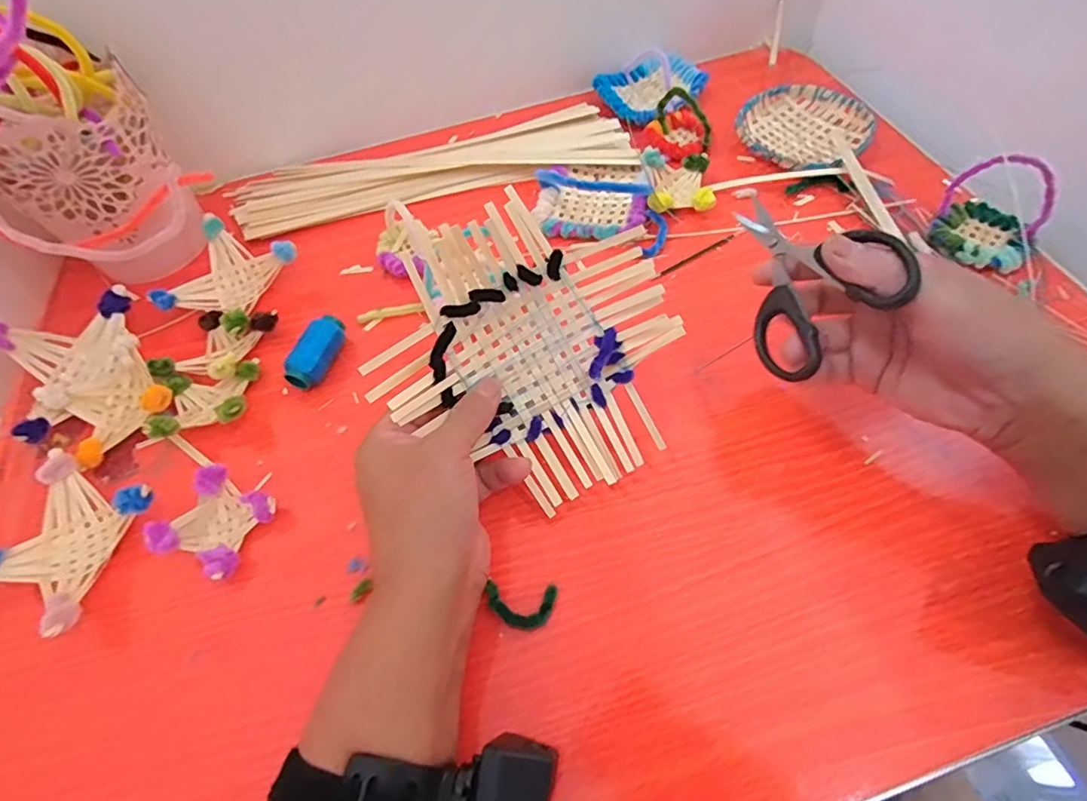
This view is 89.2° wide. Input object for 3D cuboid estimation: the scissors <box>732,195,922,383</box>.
[{"bbox_3d":[0.130,-0.068,0.288,0.007,0.079,0.101,9,45,-36],"label":"scissors"}]

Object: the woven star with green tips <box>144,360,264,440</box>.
[{"bbox_3d":[-0.231,0.000,0.378,0.061,0.030,0.059,-15,59,-4],"label":"woven star with green tips"}]

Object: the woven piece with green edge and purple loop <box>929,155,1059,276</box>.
[{"bbox_3d":[0.326,-0.138,0.393,0.066,0.057,0.064,28,65,20],"label":"woven piece with green edge and purple loop"}]

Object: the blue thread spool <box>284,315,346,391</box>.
[{"bbox_3d":[-0.161,-0.033,0.394,0.023,0.024,0.057,14,61,13],"label":"blue thread spool"}]

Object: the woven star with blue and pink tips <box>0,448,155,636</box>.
[{"bbox_3d":[-0.280,0.083,0.328,0.080,0.034,0.081,16,62,14],"label":"woven star with blue and pink tips"}]

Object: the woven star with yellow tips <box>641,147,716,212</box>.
[{"bbox_3d":[0.111,-0.181,0.457,0.053,0.026,0.069,-3,59,3],"label":"woven star with yellow tips"}]

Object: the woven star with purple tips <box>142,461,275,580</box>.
[{"bbox_3d":[-0.195,0.073,0.330,0.050,0.030,0.053,21,63,16],"label":"woven star with purple tips"}]

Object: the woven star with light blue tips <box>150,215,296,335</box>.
[{"bbox_3d":[-0.246,-0.096,0.429,0.082,0.032,0.080,17,62,14],"label":"woven star with light blue tips"}]

